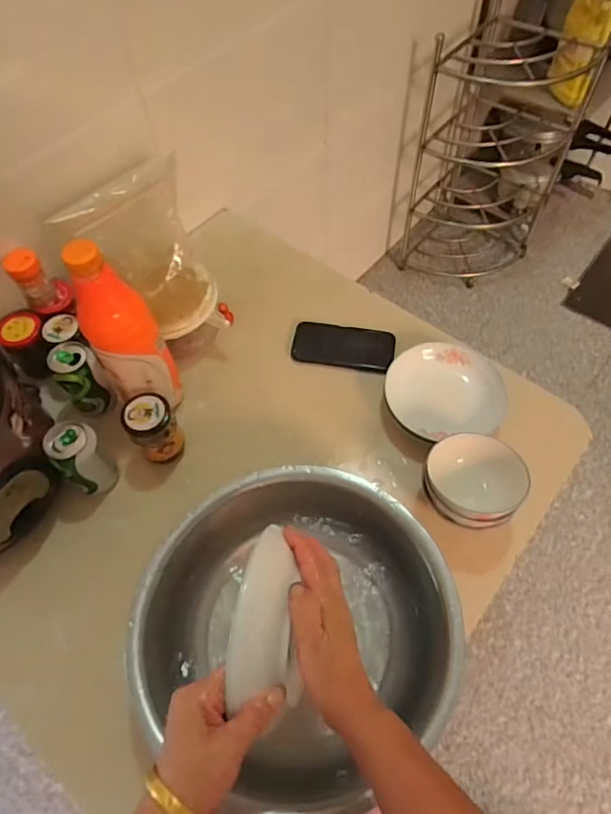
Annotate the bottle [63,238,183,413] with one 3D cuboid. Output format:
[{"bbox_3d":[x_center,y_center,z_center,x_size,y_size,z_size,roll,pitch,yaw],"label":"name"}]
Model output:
[{"bbox_3d":[-0.227,-0.083,0.663,0.081,0.286,0.071,-24,62,-12],"label":"bottle"}]

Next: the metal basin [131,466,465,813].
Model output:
[{"bbox_3d":[-0.003,0.238,0.580,0.321,0.112,0.304,0,61,0],"label":"metal basin"}]

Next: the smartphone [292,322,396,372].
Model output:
[{"bbox_3d":[0.062,-0.098,0.825,0.161,0.010,0.080,9,61,5],"label":"smartphone"}]

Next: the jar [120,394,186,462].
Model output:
[{"bbox_3d":[-0.204,0.036,0.699,0.061,0.108,0.063,-1,60,1],"label":"jar"}]

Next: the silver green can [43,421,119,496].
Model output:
[{"bbox_3d":[-0.294,0.069,0.676,0.059,0.120,0.059,-1,60,1],"label":"silver green can"}]

